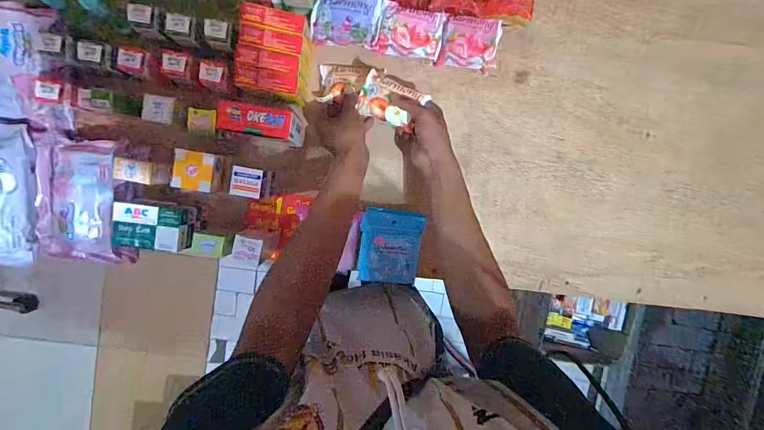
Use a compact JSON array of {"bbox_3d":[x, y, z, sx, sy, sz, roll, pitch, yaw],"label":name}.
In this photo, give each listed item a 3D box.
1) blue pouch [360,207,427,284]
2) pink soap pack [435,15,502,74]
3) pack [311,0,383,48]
[{"bbox_3d":[0.015,0.051,0.595,0.098,0.022,0.115,8,96,-4],"label":"blue pouch"},{"bbox_3d":[0.135,-0.266,0.582,0.087,0.044,0.068,7,96,-4],"label":"pink soap pack"},{"bbox_3d":[-0.054,-0.295,0.557,0.100,0.022,0.068,4,97,-4],"label":"pack"}]

